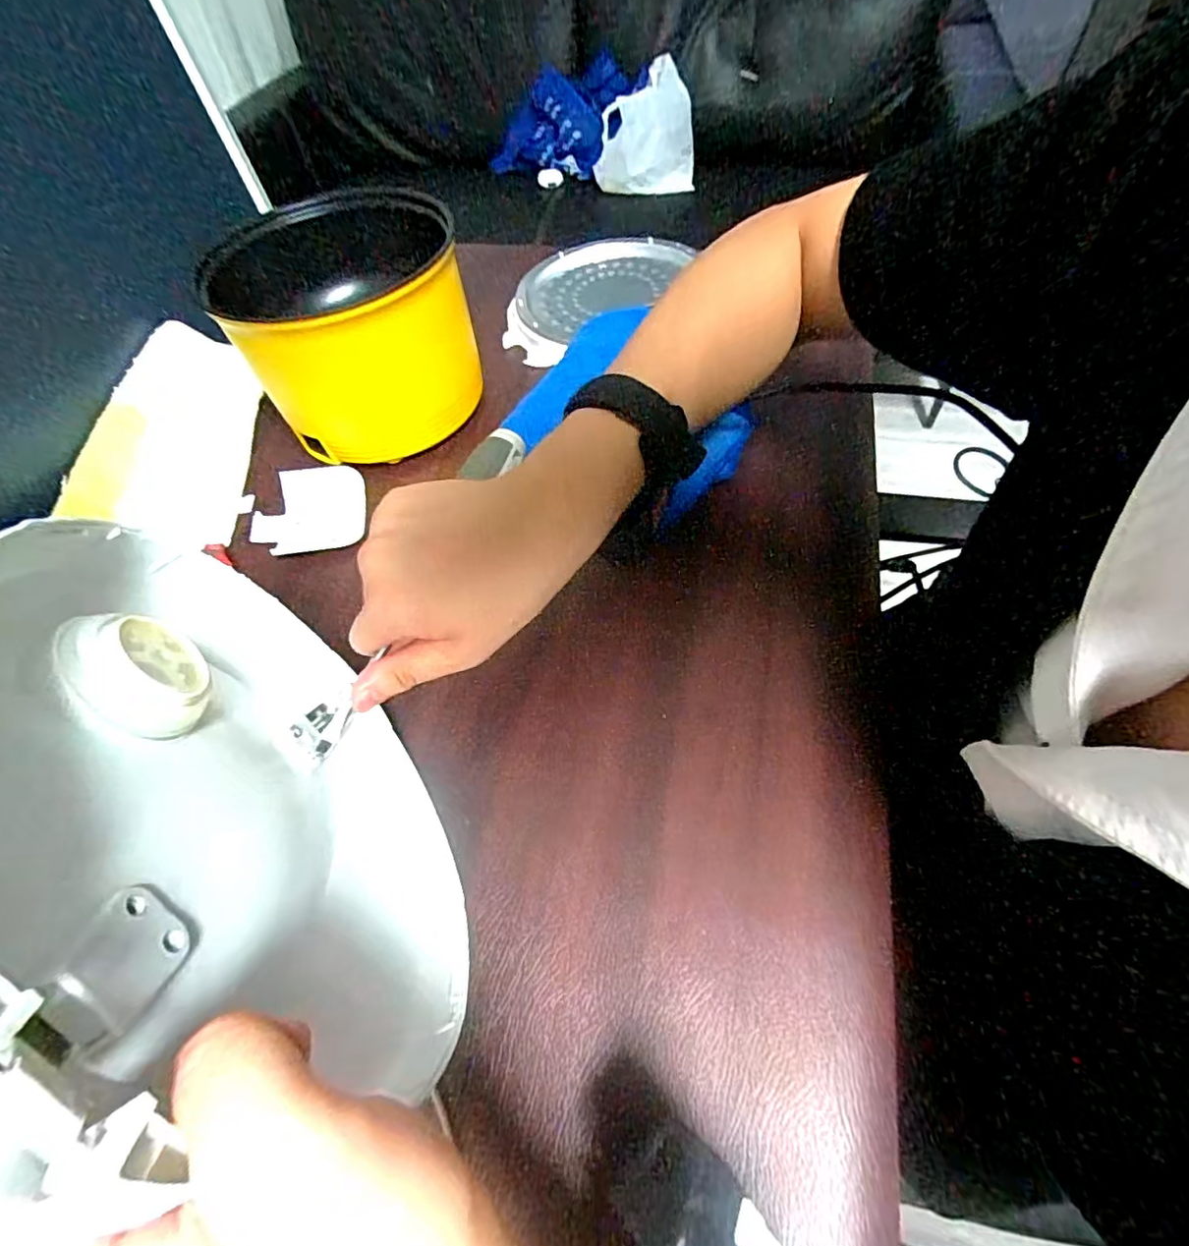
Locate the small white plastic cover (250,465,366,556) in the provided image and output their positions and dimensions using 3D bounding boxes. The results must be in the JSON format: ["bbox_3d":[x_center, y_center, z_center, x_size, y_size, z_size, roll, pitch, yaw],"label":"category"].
[{"bbox_3d":[-0.206,-0.081,0.410,0.079,0.011,0.076,-14,56,-3],"label":"small white plastic cover"}]

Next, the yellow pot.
[{"bbox_3d":[-0.180,-0.234,0.443,0.175,0.109,0.149,-34,60,-15],"label":"yellow pot"}]

